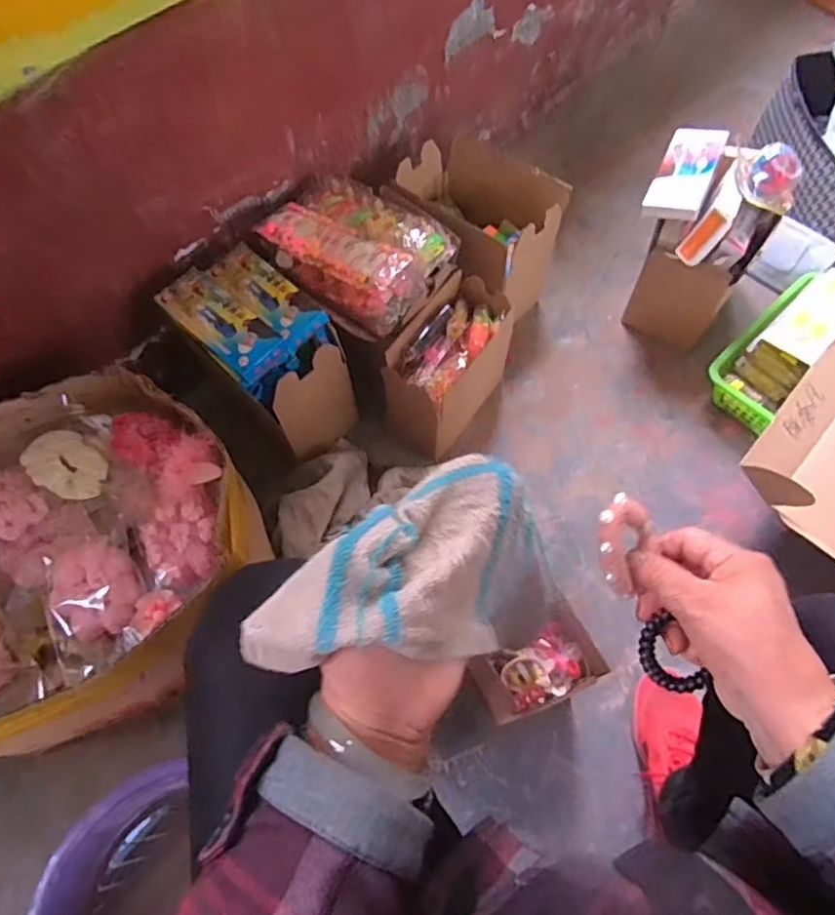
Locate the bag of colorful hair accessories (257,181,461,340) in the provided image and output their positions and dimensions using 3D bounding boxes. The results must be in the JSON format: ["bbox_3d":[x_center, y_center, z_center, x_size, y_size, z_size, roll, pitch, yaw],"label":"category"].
[{"bbox_3d":[-0.084,-0.297,0.841,0.235,0.058,0.191,31,67,15],"label":"bag of colorful hair accessories"}]

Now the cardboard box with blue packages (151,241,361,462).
[{"bbox_3d":[-0.214,-0.136,0.852,0.207,0.241,0.145,39,69,18],"label":"cardboard box with blue packages"}]

